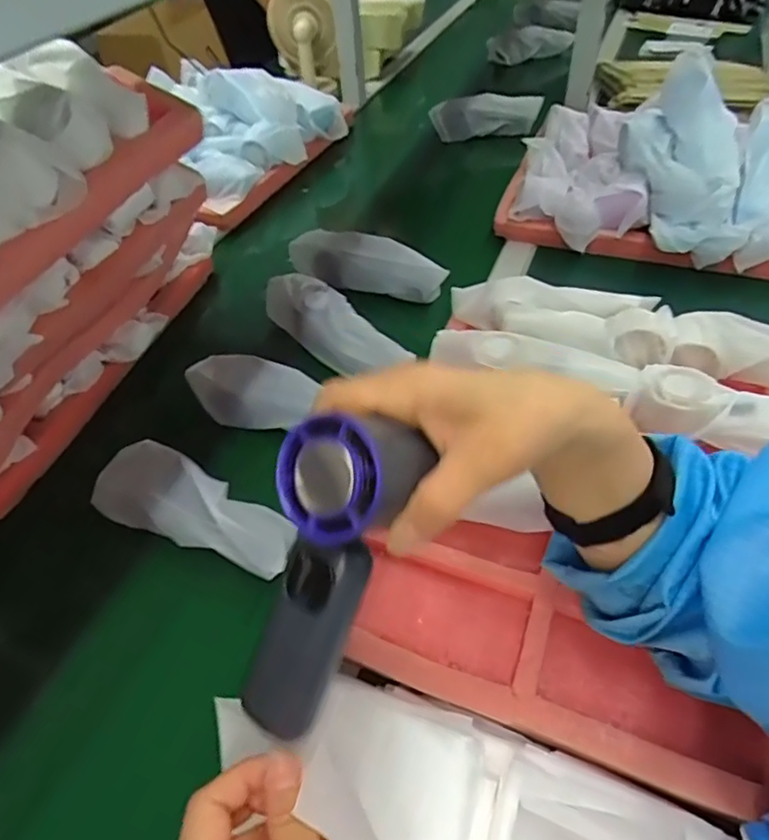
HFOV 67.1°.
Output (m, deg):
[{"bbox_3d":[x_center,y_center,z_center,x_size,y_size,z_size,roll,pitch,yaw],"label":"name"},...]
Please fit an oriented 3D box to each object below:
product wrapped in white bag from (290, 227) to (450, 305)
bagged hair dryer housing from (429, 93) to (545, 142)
[{"bbox_3d":[-0.025,-0.193,0.720,0.203,0.054,0.048,22,53,22],"label":"product wrapped in white bag"},{"bbox_3d":[0.175,-0.519,0.999,0.182,0.070,0.036,0,48,5],"label":"bagged hair dryer housing"}]

